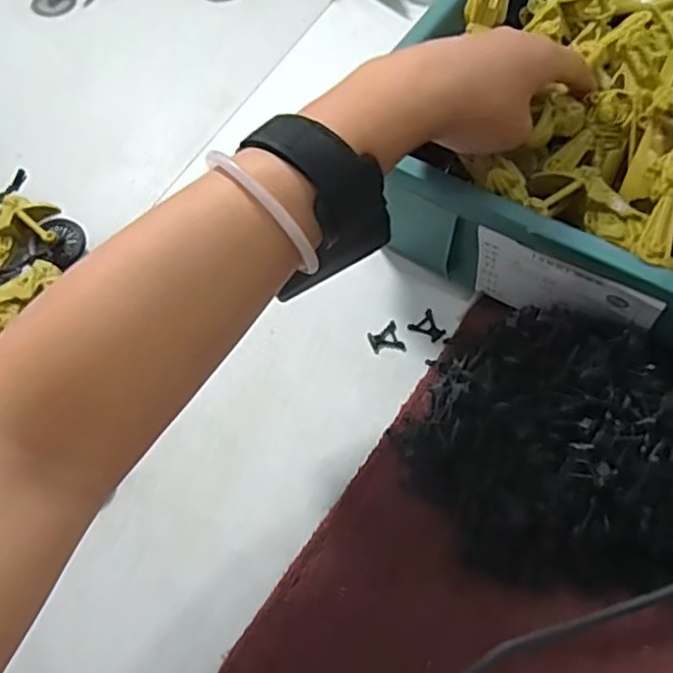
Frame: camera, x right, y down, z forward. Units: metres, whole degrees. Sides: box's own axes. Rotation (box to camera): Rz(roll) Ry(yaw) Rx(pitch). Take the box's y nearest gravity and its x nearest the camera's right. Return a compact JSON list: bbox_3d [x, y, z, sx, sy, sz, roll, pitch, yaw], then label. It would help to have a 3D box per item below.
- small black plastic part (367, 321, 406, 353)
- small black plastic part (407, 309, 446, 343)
[{"bbox_3d":[0.032,0.002,0.423,0.021,0.004,0.020,-18,64,-9],"label":"small black plastic part"},{"bbox_3d":[0.061,-0.006,0.426,0.020,0.004,0.021,-36,68,-16],"label":"small black plastic part"}]

